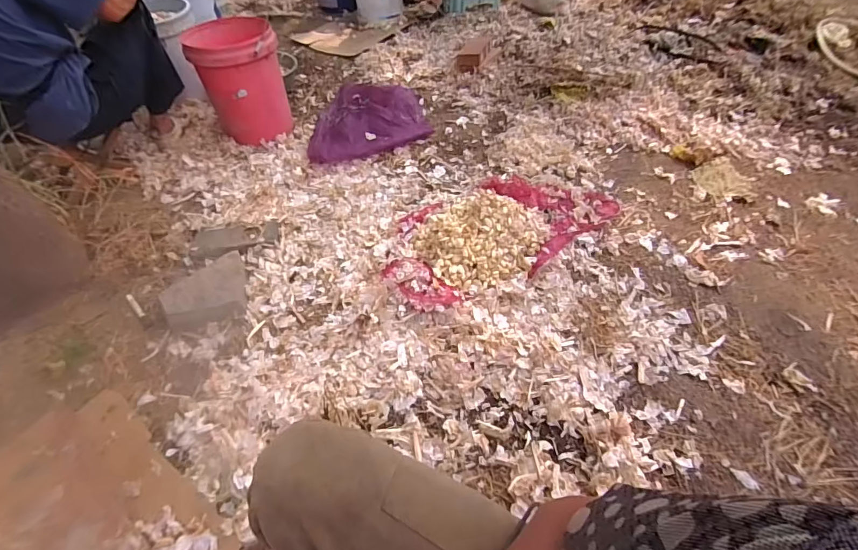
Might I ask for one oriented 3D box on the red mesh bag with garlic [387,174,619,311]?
[{"bbox_3d":[0.230,-0.188,1.310,0.810,0.135,0.399,-26,53,-18],"label":"red mesh bag with garlic"}]

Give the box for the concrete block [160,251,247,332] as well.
[{"bbox_3d":[-0.626,0.041,1.172,0.198,0.076,0.223,-12,50,-7],"label":"concrete block"}]

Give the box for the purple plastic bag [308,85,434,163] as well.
[{"bbox_3d":[-0.249,-0.683,1.766,0.475,0.122,0.512,-6,50,-2],"label":"purple plastic bag"}]

